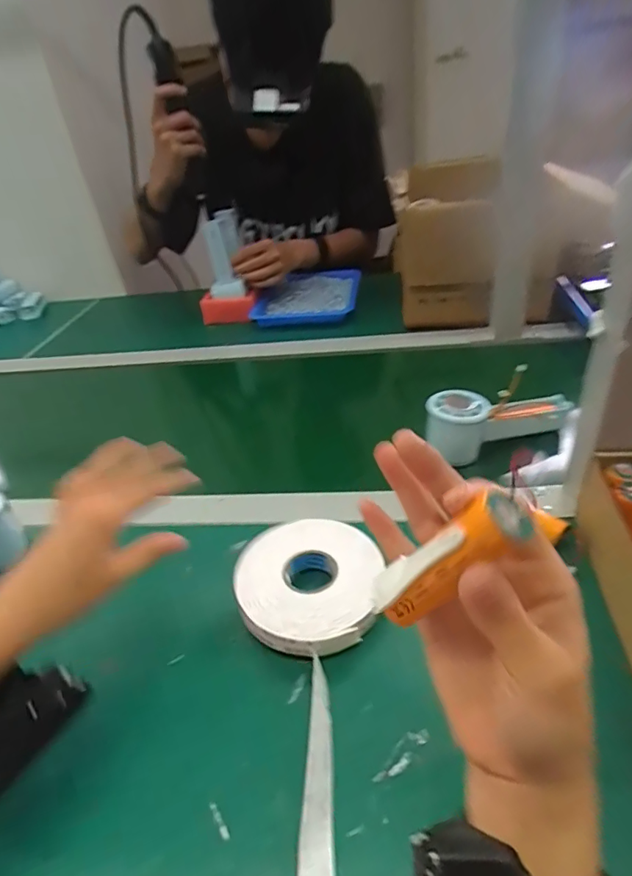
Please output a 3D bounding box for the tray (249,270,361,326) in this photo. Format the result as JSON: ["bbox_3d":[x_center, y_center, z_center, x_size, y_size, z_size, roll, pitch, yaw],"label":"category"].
[{"bbox_3d":[-0.012,-0.257,0.893,0.173,0.033,0.212,0,37,10],"label":"tray"}]

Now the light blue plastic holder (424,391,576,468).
[{"bbox_3d":[0.184,-0.025,0.508,0.160,0.056,0.053,-19,38,-15],"label":"light blue plastic holder"}]

